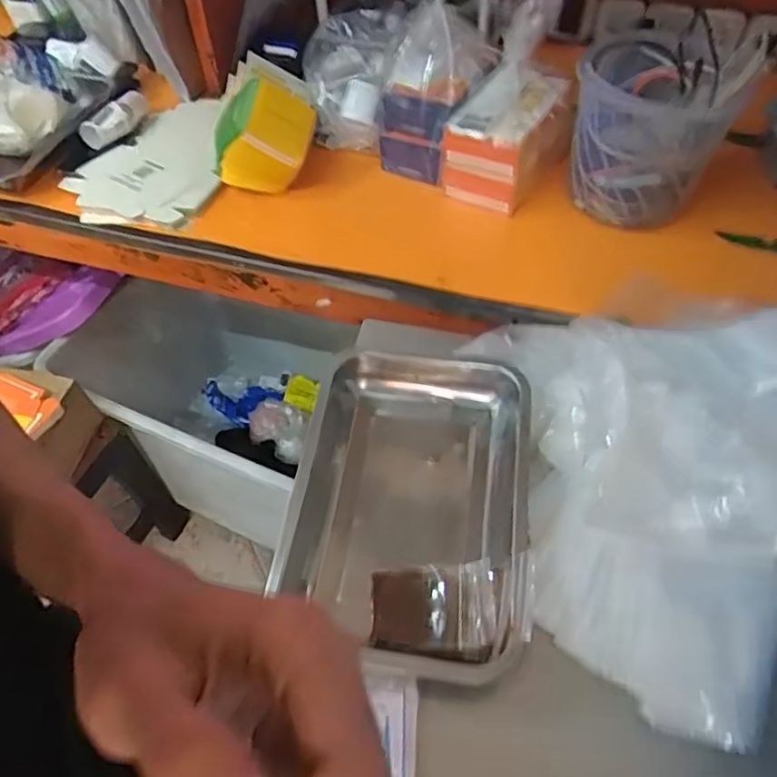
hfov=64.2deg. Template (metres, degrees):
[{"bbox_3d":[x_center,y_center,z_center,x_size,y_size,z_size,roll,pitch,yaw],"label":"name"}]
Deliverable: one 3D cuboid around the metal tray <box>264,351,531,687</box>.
[{"bbox_3d":[0.020,0.113,0.596,0.220,0.083,0.307,6,53,5],"label":"metal tray"}]

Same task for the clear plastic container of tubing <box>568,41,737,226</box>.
[{"bbox_3d":[0.335,-0.347,0.840,0.175,0.174,0.192,9,53,8],"label":"clear plastic container of tubing"}]

